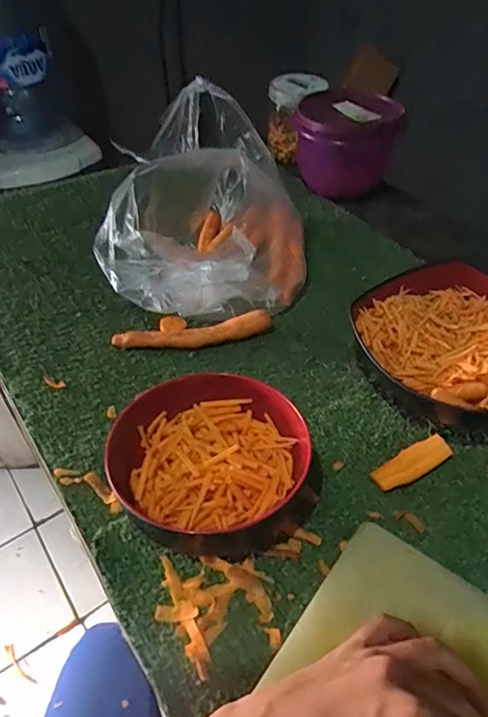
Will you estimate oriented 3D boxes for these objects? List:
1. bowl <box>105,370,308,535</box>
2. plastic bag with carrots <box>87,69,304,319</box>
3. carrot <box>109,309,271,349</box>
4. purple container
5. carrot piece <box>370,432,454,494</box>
[{"bbox_3d":[-0.025,0.076,0.392,0.146,0.057,0.119,-16,48,-16],"label":"bowl"},{"bbox_3d":[-0.030,-0.158,0.558,0.197,0.158,0.286,5,46,4],"label":"plastic bag with carrots"},{"bbox_3d":[-0.051,-0.026,0.519,0.160,0.024,0.022,-9,46,-10],"label":"carrot"},{"bbox_3d":[0.133,-0.289,0.711,0.125,0.129,0.099,33,53,27],"label":"purple container"},{"bbox_3d":[0.140,0.087,0.418,0.074,0.013,0.025,-25,51,-24],"label":"carrot piece"}]

